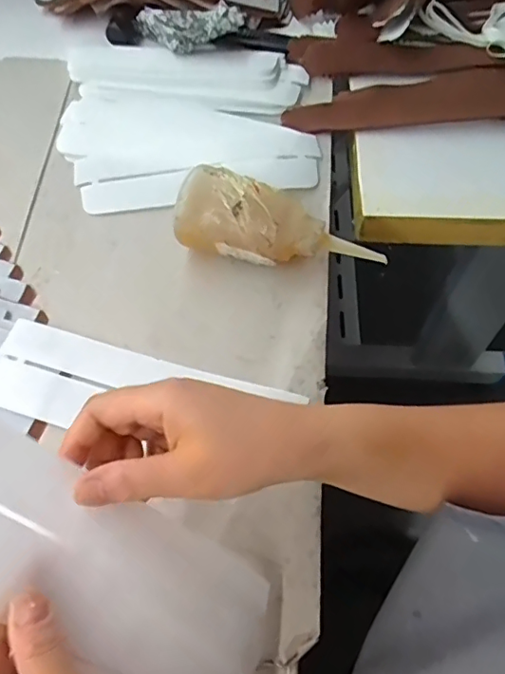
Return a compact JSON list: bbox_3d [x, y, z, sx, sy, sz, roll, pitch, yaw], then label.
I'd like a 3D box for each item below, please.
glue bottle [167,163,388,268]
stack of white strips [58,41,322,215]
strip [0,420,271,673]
[{"bbox_3d":[0.019,-0.079,0.415,0.153,0.059,0.049,18,61,10],"label":"glue bottle"},{"bbox_3d":[-0.063,-0.219,0.525,0.236,0.020,0.216,-3,60,-2],"label":"stack of white strips"},{"bbox_3d":[-0.081,0.094,0.236,0.217,0.006,0.077,41,47,-17],"label":"strip"}]

